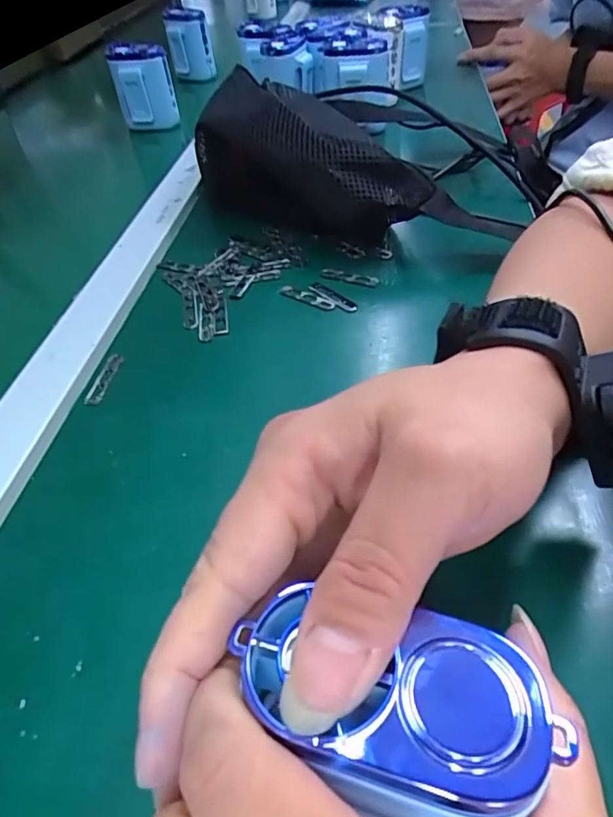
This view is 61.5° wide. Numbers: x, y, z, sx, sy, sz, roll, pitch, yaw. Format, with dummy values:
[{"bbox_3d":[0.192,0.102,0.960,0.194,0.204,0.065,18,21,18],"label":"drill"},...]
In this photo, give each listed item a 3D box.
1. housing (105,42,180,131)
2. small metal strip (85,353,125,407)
[{"bbox_3d":[-0.196,-0.386,0.619,0.065,0.085,0.045,-16,47,-10],"label":"housing"},{"bbox_3d":[-0.124,-0.019,0.316,0.010,0.004,0.044,3,46,8],"label":"small metal strip"}]

